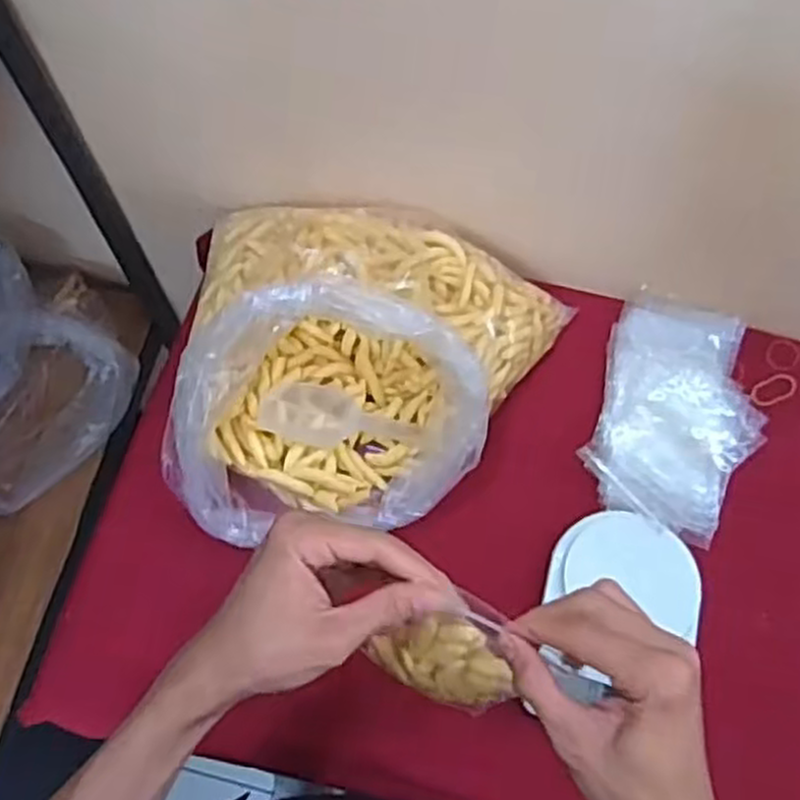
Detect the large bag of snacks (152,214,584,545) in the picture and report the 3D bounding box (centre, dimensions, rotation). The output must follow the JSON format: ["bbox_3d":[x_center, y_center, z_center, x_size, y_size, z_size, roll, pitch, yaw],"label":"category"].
[{"bbox_3d":[-0.021,-0.048,0.675,0.337,0.147,0.305,2,68,0],"label":"large bag of snacks"}]

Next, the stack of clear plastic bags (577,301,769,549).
[{"bbox_3d":[0.260,0.009,0.734,0.142,0.024,0.229,17,69,6],"label":"stack of clear plastic bags"}]

